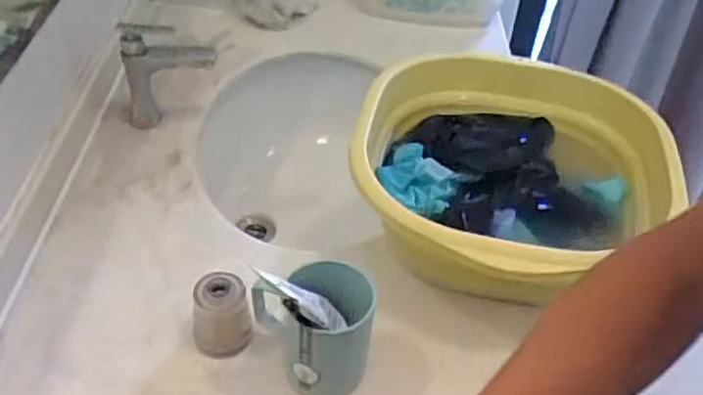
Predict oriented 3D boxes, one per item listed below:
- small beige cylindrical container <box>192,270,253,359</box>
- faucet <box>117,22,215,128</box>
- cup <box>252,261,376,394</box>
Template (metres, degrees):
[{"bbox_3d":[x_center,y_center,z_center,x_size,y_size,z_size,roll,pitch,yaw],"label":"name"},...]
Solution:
[{"bbox_3d":[-0.122,0.113,0.667,0.053,0.075,0.046,-2,42,-7],"label":"small beige cylindrical container"},{"bbox_3d":[-0.229,-0.152,0.894,0.110,0.123,0.035,3,42,-2],"label":"faucet"},{"bbox_3d":[-0.038,0.120,0.625,0.105,0.111,0.083,6,42,1],"label":"cup"}]

